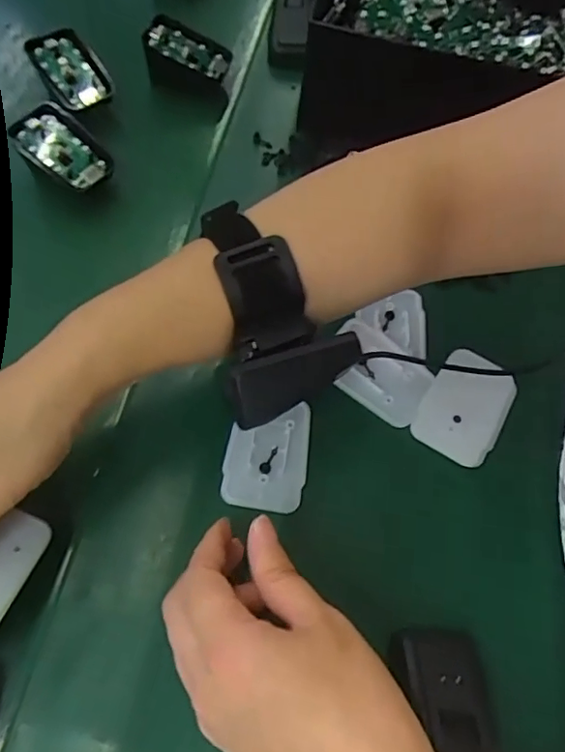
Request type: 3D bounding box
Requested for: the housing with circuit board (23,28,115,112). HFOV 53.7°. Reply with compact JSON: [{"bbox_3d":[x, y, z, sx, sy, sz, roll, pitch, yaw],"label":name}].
[{"bbox_3d":[-0.166,-0.243,0.441,0.046,0.010,0.072,-32,91,-14],"label":"housing with circuit board"}]

